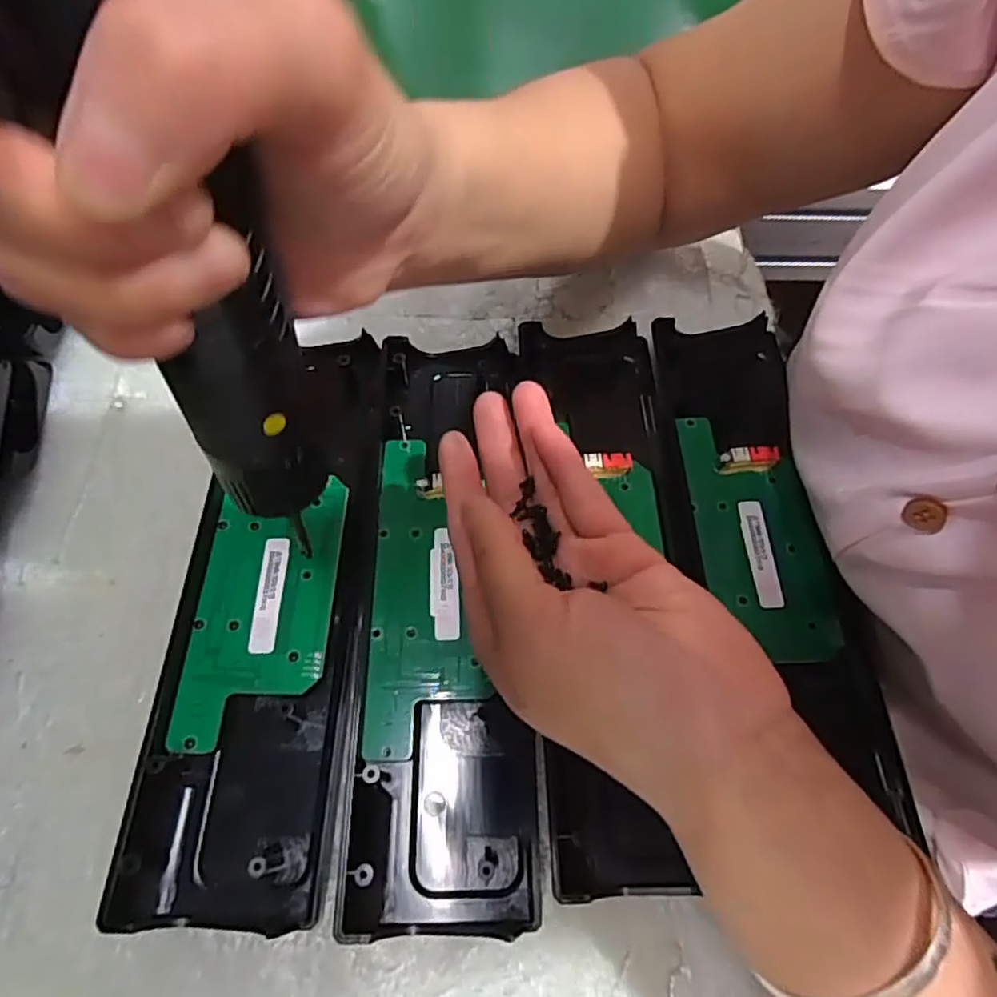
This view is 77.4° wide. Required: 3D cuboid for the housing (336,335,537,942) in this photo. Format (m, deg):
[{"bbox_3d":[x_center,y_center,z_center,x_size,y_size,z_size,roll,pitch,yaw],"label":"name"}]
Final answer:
[{"bbox_3d":[-0.025,0.034,0.263,0.069,0.017,0.246,-2,65,-2],"label":"housing"}]

